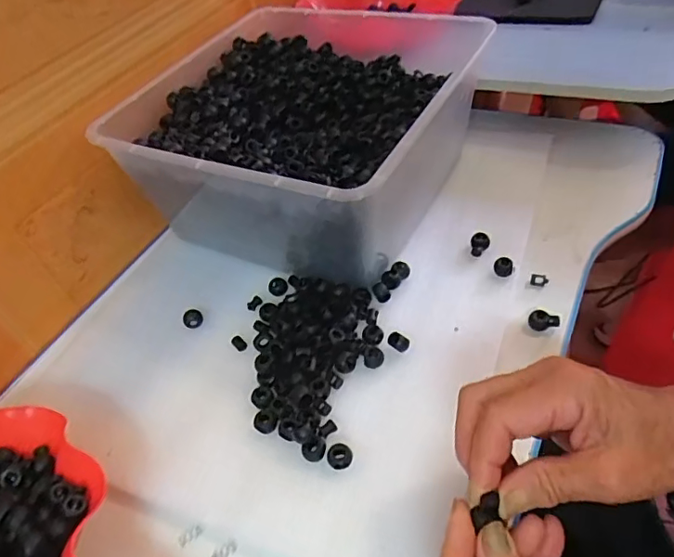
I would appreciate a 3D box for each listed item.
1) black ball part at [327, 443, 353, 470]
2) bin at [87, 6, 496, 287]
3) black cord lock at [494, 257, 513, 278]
[{"bbox_3d":[0.002,0.126,0.371,0.018,0.009,0.016,-11,46,1],"label":"black ball part"},{"bbox_3d":[-0.035,-0.160,0.541,0.297,0.133,0.312,16,52,25],"label":"bin"},{"bbox_3d":[0.151,-0.009,0.475,0.016,0.019,0.016,9,49,19],"label":"black cord lock"}]

